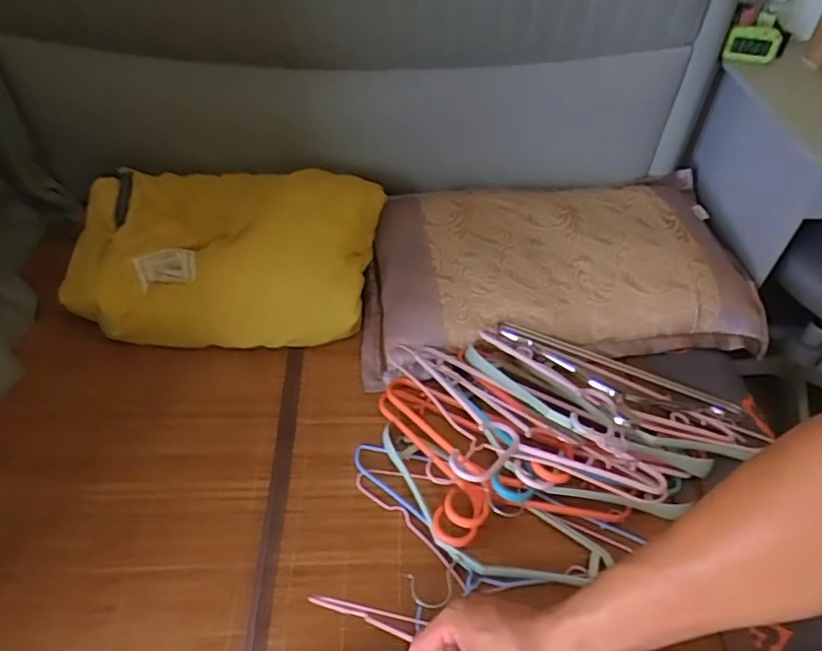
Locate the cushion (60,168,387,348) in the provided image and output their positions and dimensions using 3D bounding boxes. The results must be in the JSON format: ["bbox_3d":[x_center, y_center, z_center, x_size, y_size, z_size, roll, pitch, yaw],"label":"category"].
[{"bbox_3d":[-0.315,-0.119,1.009,0.498,0.203,0.268,-1,47,-3],"label":"cushion"}]

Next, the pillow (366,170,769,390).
[{"bbox_3d":[0.273,-0.126,1.079,0.732,0.099,0.423,-6,47,-5],"label":"pillow"}]

